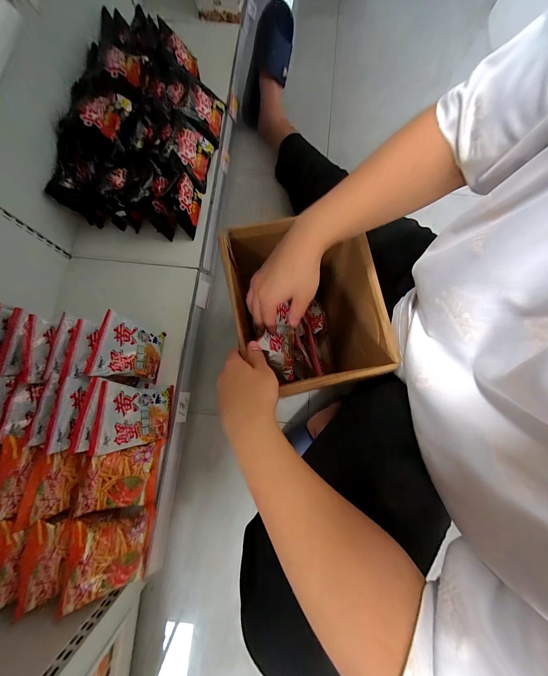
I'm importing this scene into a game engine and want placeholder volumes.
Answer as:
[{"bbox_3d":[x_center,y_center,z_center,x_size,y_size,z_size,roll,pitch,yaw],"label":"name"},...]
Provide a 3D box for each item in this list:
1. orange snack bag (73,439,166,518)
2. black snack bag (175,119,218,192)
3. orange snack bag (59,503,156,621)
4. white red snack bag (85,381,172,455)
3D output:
[{"bbox_3d":[-0.304,0.279,0.520,0.143,0.038,0.131,17,77,-37],"label":"orange snack bag"},{"bbox_3d":[-0.220,-0.496,0.688,0.035,0.112,0.153,4,80,42],"label":"black snack bag"},{"bbox_3d":[-0.301,0.405,0.481,0.140,0.032,0.123,15,66,-40],"label":"orange snack bag"},{"bbox_3d":[-0.292,0.162,0.538,0.040,0.147,0.128,-9,74,39],"label":"white red snack bag"}]

